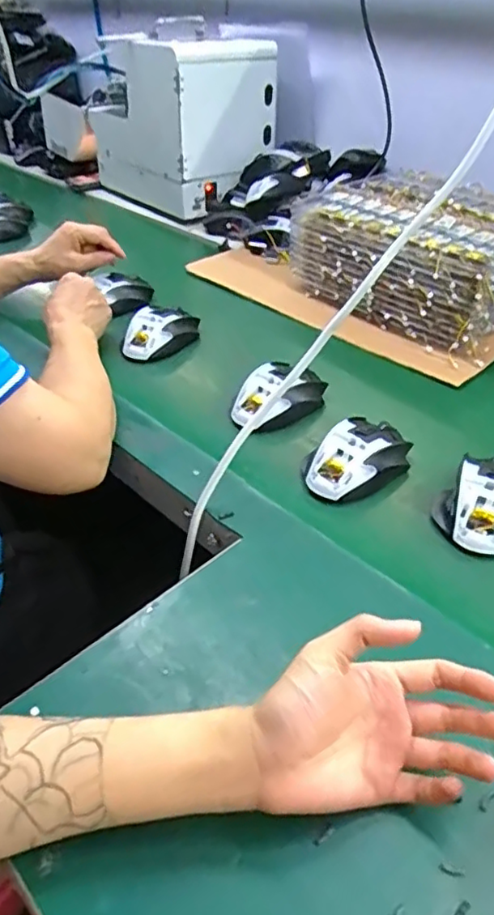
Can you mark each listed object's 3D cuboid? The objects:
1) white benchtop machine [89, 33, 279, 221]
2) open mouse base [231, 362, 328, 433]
[{"bbox_3d":[-0.132,-0.638,1.144,0.205,0.246,0.324,-31,48,-31],"label":"white benchtop machine"},{"bbox_3d":[0.037,-0.066,0.642,0.116,0.043,0.067,-26,46,-28],"label":"open mouse base"}]

